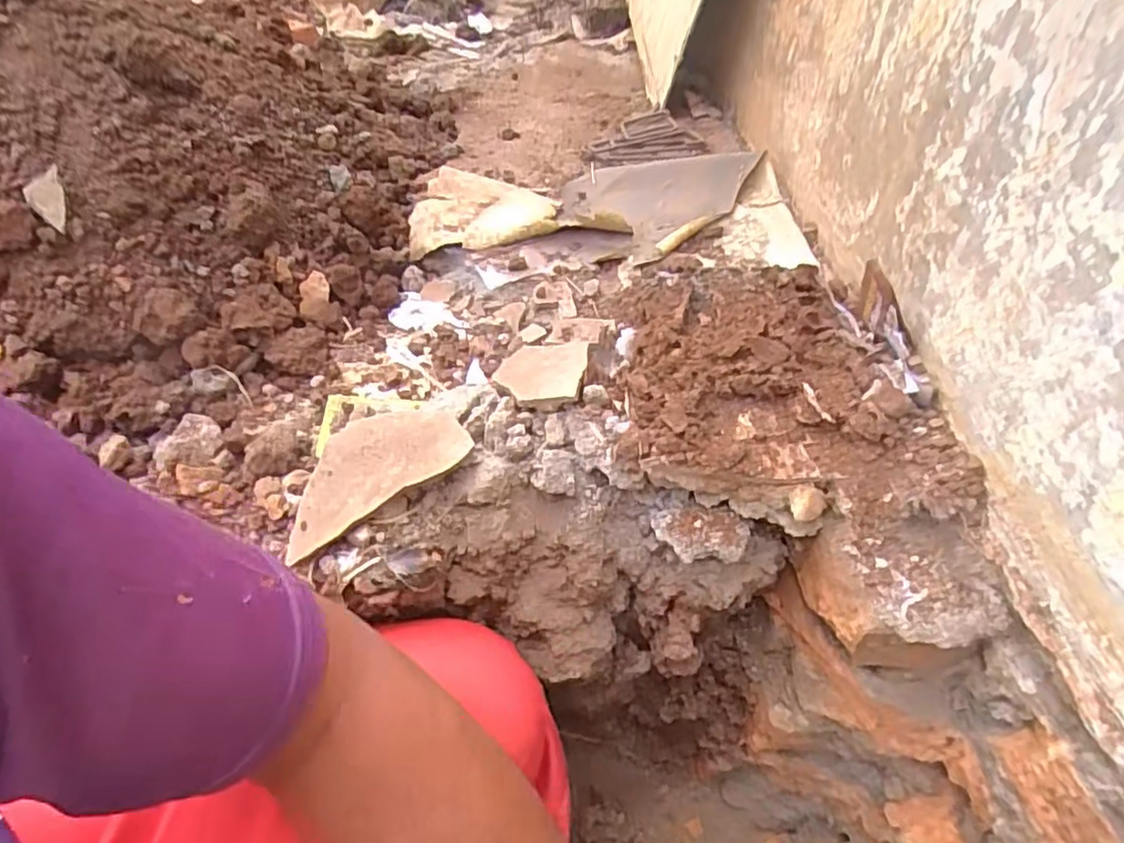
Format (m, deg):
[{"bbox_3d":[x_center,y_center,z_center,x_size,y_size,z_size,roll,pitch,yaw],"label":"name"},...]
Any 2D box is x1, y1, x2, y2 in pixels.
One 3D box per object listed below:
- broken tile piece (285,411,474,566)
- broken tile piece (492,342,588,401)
[{"bbox_3d":[-0.126,0.029,0.416,0.124,0.005,0.069,-32,56,-14],"label":"broken tile piece"},{"bbox_3d":[-0.016,-0.038,0.475,0.077,0.006,0.060,-1,44,30],"label":"broken tile piece"}]

